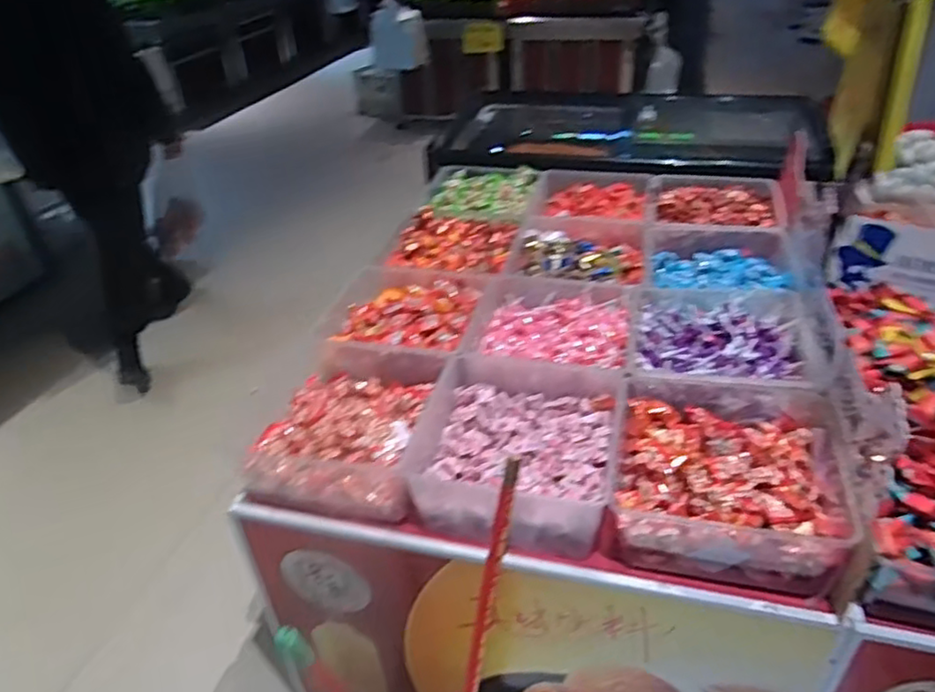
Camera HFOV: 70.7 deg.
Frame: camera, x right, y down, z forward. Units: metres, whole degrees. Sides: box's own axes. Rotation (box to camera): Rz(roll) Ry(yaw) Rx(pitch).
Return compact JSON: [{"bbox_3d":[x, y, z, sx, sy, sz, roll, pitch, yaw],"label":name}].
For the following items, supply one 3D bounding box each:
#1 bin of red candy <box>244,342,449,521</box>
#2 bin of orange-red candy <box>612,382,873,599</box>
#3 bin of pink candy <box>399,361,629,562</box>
[{"bbox_3d":[-0.195,0.122,1.113,0.274,0.116,0.305,6,37,12],"label":"bin of red candy"},{"bbox_3d":[0.376,0.164,0.977,0.294,0.133,0.345,7,37,13],"label":"bin of orange-red candy"},{"bbox_3d":[0.079,0.157,1.049,0.295,0.103,0.326,8,38,15],"label":"bin of pink candy"}]

